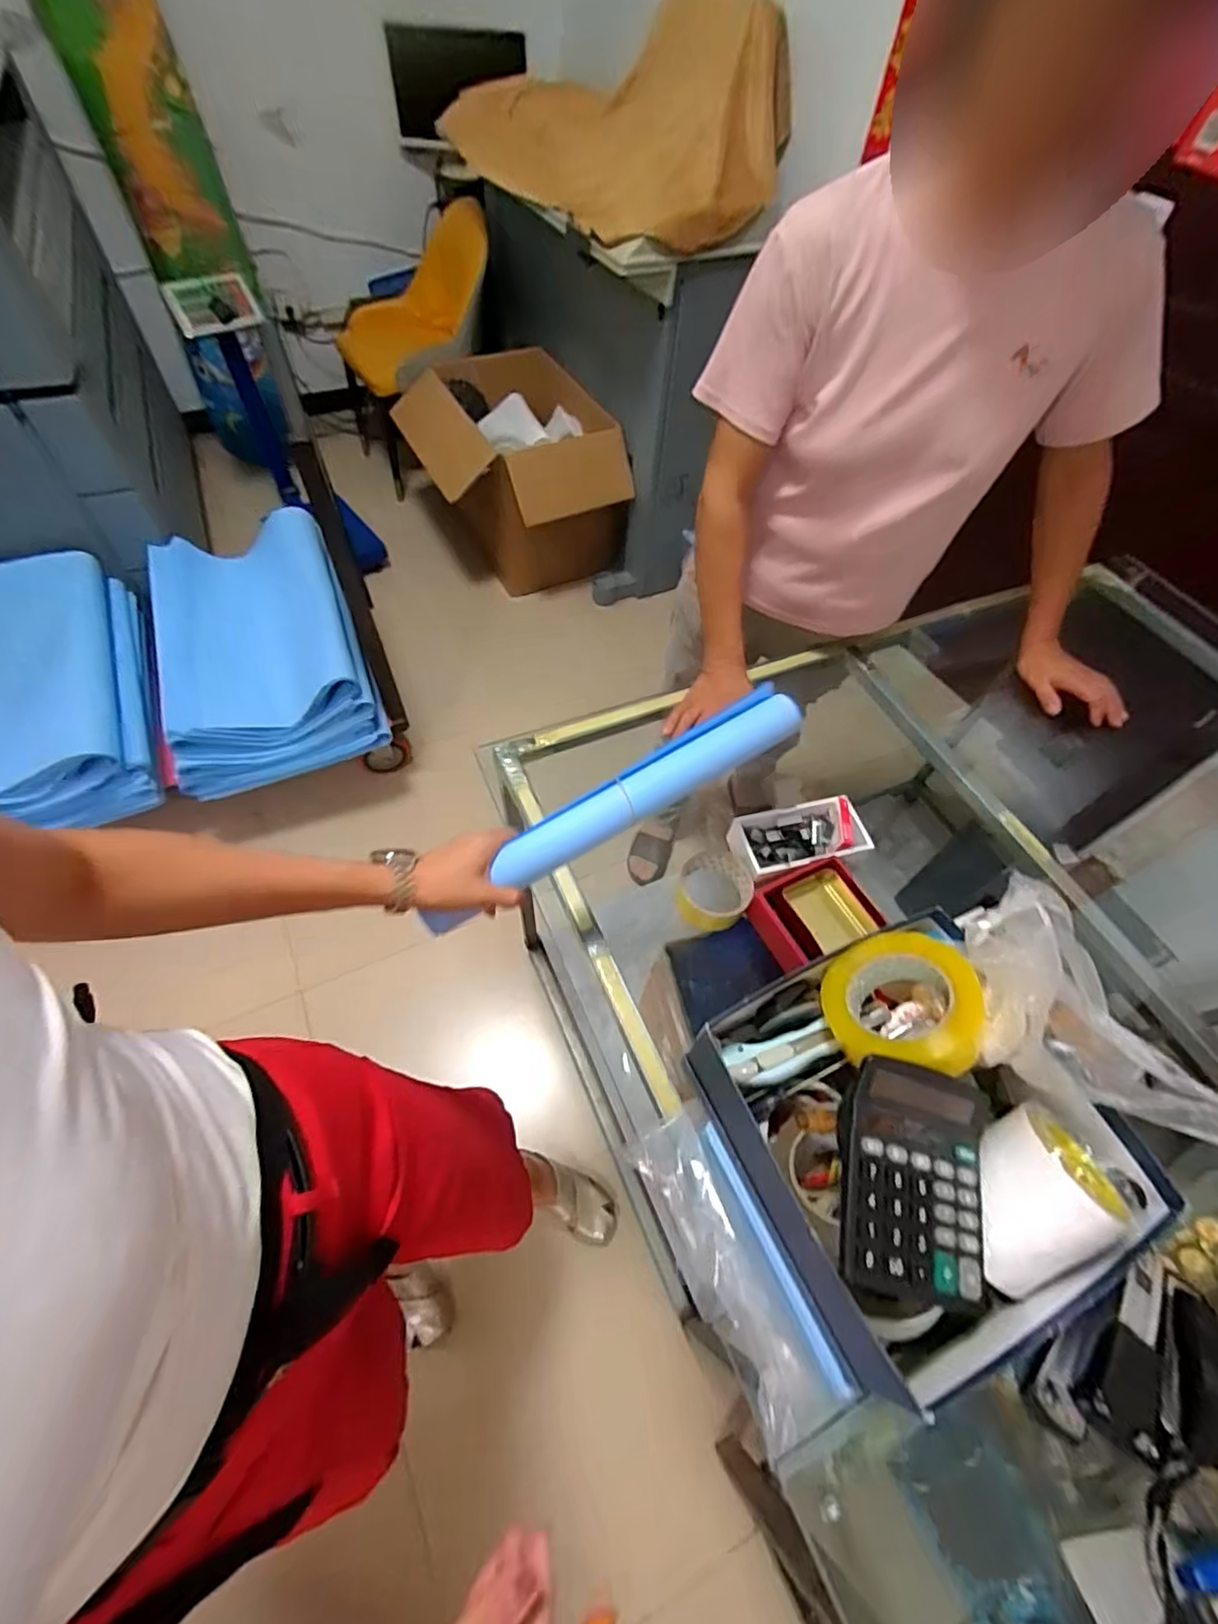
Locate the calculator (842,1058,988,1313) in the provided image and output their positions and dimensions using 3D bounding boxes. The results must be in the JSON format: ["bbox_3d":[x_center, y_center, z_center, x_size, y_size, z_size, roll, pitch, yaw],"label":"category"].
[{"bbox_3d":[0.216,0.261,0.450,0.114,0.028,0.145,22,62,-13],"label":"calculator"}]

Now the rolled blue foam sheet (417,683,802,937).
[{"bbox_3d":[0.010,-0.006,0.640,0.422,0.041,0.055,-31,64,-10],"label":"rolled blue foam sheet"}]

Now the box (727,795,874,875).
[{"bbox_3d":[0.233,0.032,0.773,0.157,0.041,0.083,-10,59,-10],"label":"box"}]

